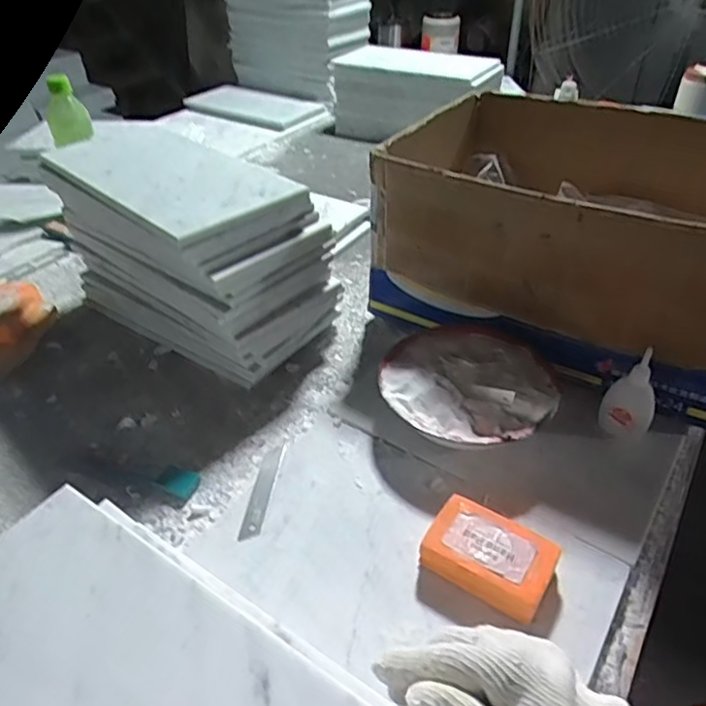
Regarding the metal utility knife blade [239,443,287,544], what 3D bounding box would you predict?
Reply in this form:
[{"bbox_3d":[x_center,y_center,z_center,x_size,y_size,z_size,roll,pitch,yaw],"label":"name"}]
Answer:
[{"bbox_3d":[-0.080,0.121,0.539,0.020,0.006,0.111,1,38,10],"label":"metal utility knife blade"}]

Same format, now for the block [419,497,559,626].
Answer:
[{"bbox_3d":[0.104,0.156,0.459,0.092,0.030,0.061,18,44,27],"label":"block"}]

